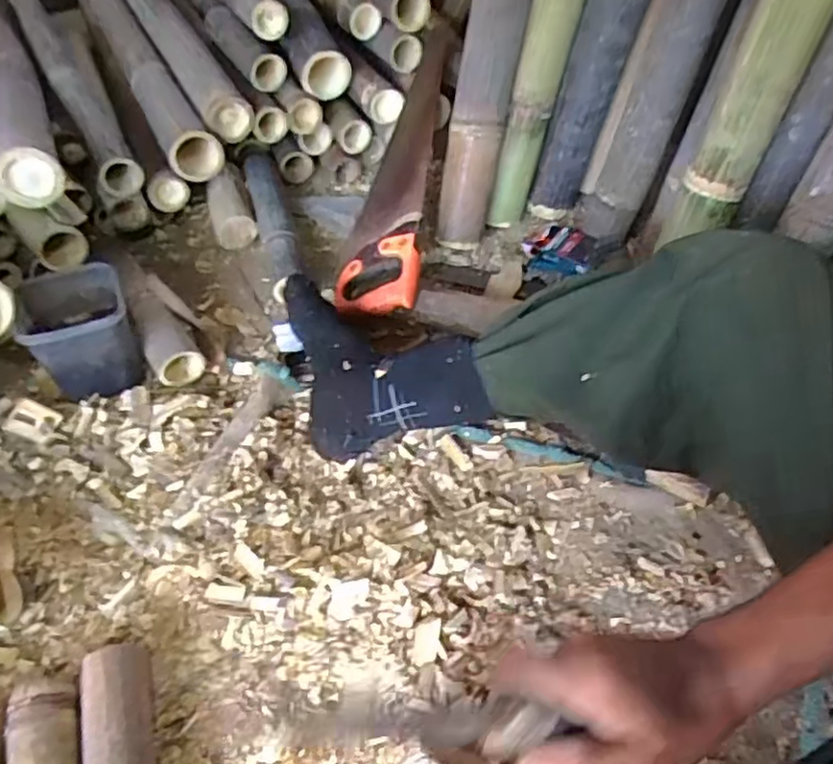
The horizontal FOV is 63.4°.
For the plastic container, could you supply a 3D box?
[{"bbox_3d":[-0.393,-0.057,0.796,0.115,0.113,0.124,-19,52,-14],"label":"plastic container"}]

